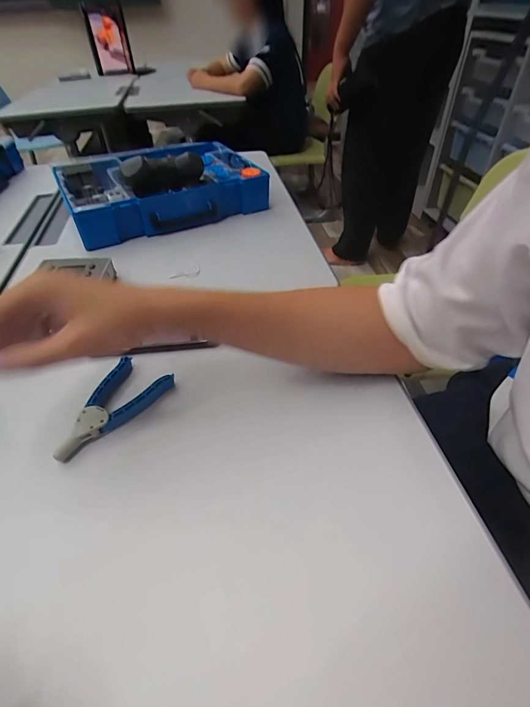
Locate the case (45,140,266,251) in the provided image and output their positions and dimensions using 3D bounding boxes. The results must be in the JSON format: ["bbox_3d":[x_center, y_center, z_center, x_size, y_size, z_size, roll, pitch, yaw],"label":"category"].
[{"bbox_3d":[-0.207,-0.349,0.759,0.359,0.106,0.267,-18,45,-18],"label":"case"}]

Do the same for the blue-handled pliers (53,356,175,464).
[{"bbox_3d":[-0.165,0.053,0.398,0.070,0.016,0.130,25,48,26],"label":"blue-handled pliers"}]

